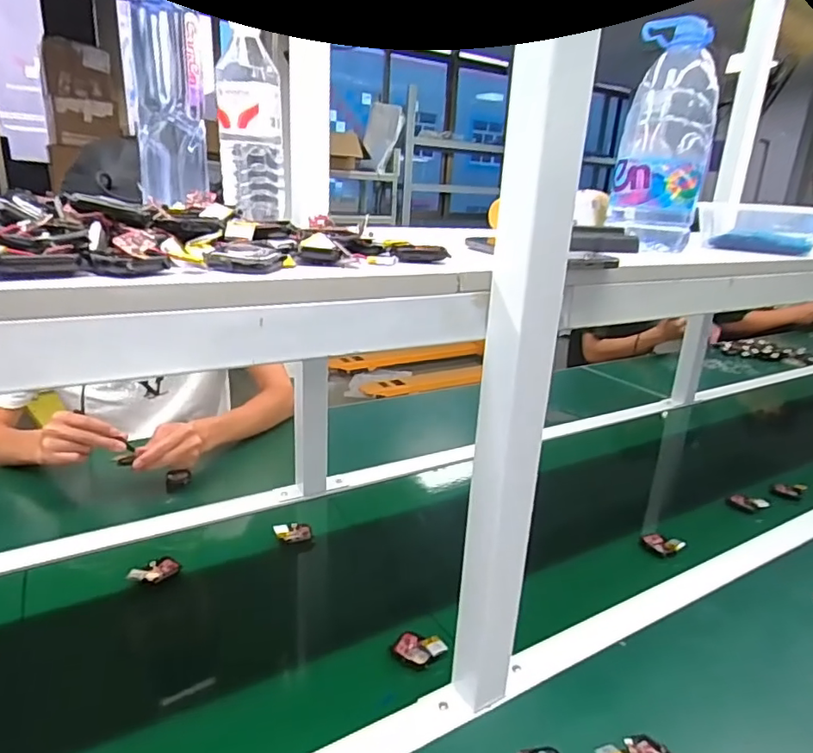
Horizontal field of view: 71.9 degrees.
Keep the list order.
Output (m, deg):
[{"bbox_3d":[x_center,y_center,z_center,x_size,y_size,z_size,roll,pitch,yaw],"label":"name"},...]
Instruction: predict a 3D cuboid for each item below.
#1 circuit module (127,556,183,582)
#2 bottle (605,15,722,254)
[{"bbox_3d":[-0.315,0.241,0.701,0.035,0.016,0.057,20,25,39],"label":"circuit module"},{"bbox_3d":[0.303,-0.270,0.658,0.103,0.220,0.106,12,21,22],"label":"bottle"}]

